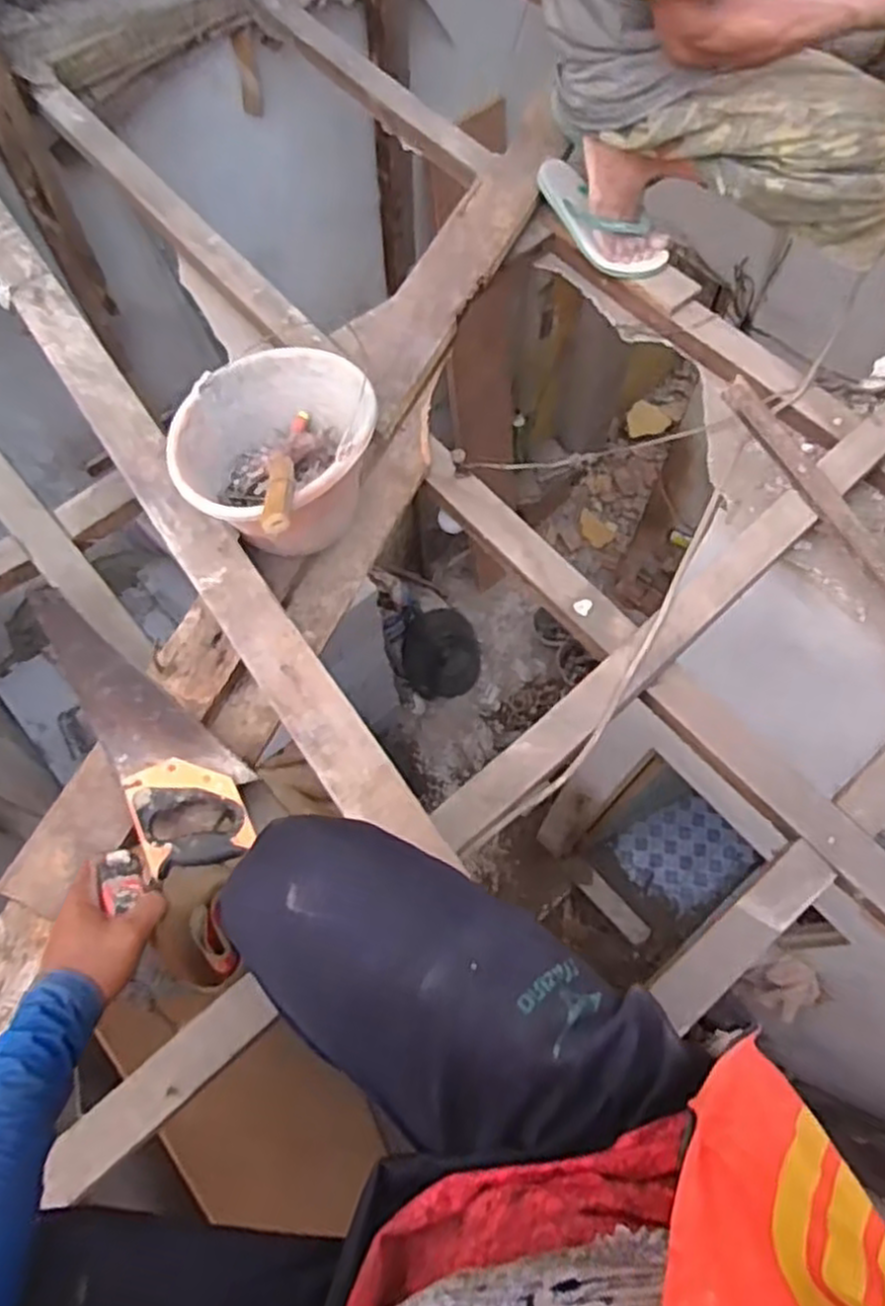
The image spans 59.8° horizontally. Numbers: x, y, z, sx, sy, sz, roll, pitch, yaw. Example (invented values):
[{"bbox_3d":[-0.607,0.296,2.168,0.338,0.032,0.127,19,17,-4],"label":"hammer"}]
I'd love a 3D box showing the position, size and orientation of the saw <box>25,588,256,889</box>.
[{"bbox_3d":[-0.354,0.079,0.886,0.130,0.046,0.385,-38,74,-14],"label":"saw"}]

